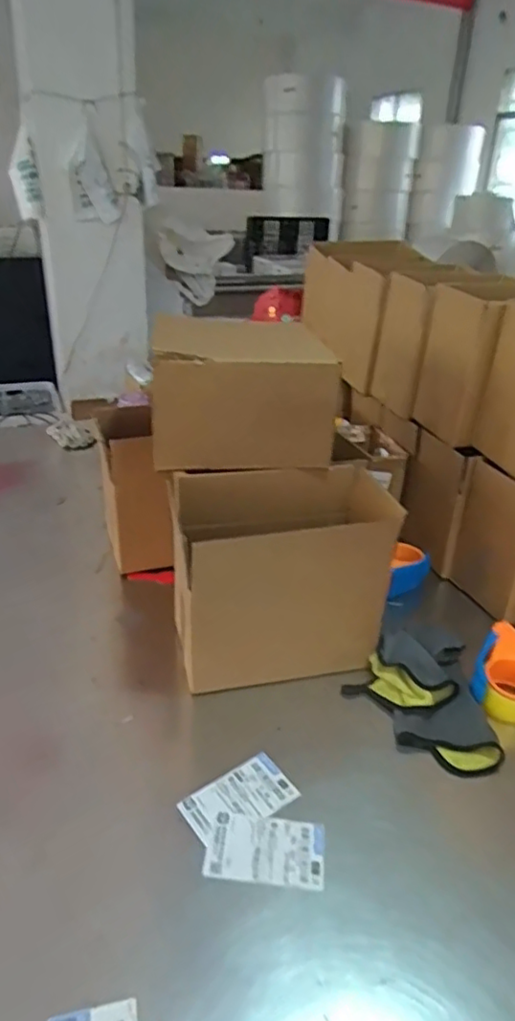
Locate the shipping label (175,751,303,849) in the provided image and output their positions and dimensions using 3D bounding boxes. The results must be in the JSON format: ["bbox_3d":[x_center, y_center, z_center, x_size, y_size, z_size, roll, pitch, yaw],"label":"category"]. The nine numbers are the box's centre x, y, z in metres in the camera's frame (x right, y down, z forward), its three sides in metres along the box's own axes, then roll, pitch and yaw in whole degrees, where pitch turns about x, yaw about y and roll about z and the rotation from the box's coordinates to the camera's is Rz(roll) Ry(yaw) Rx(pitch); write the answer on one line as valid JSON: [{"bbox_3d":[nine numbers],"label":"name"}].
[{"bbox_3d":[-0.023,0.355,0.753,0.136,0.004,0.077,-17,34,-31],"label":"shipping label"}]

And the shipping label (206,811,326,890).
[{"bbox_3d":[0.011,0.388,0.697,0.133,0.007,0.076,6,32,1],"label":"shipping label"}]

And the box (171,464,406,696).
[{"bbox_3d":[0.036,0.103,0.929,0.313,0.269,0.197,-4,29,-11],"label":"box"}]

